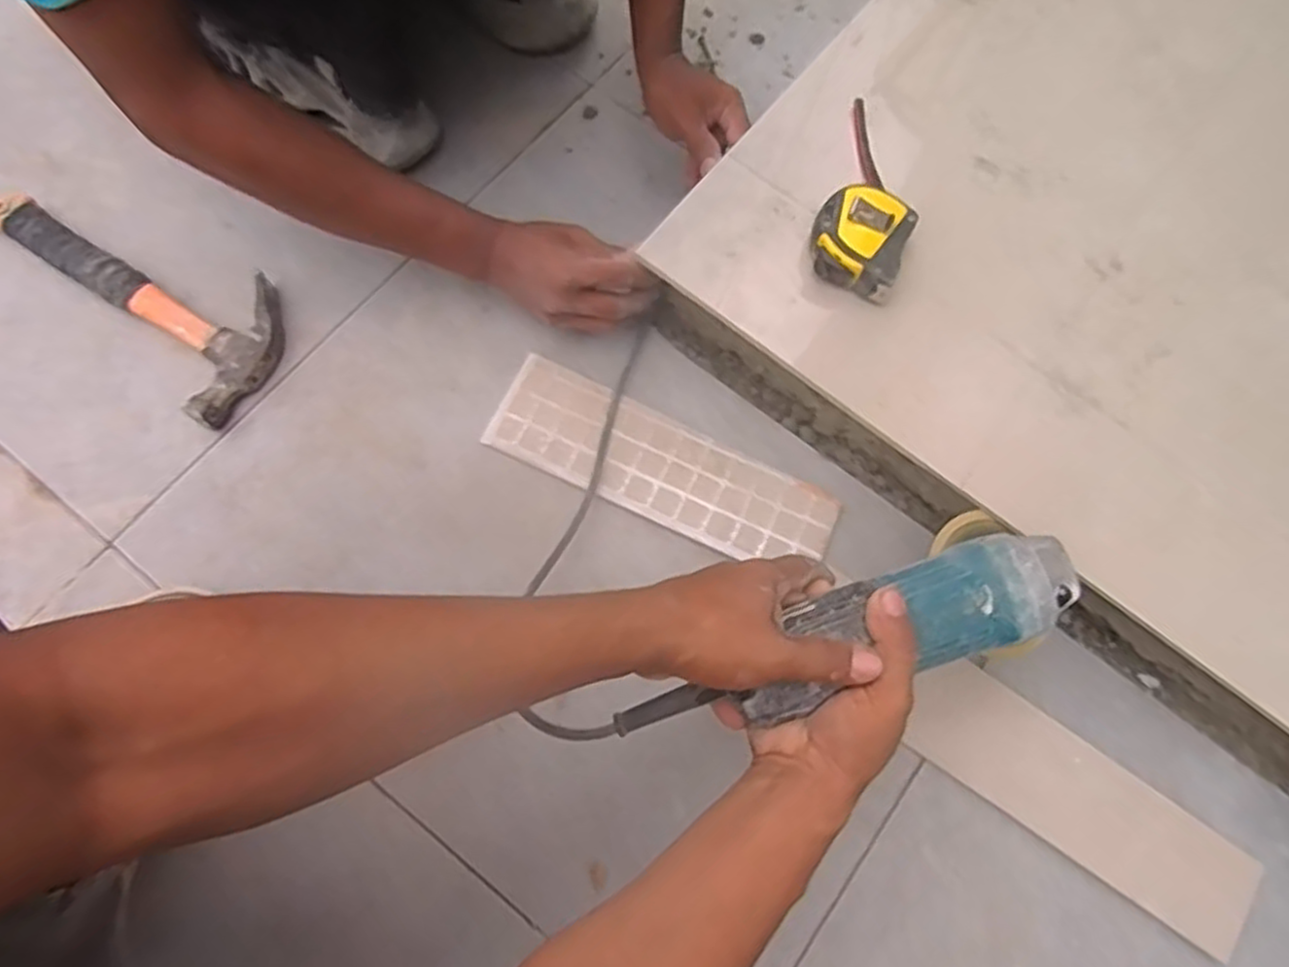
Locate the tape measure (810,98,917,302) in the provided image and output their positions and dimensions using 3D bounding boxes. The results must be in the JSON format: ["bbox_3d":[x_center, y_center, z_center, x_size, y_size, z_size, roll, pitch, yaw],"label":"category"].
[{"bbox_3d":[0.180,-0.226,0.581,0.069,0.038,0.170,20,74,4],"label":"tape measure"}]

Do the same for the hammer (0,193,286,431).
[{"bbox_3d":[-0.429,-0.177,0.641,0.285,0.033,0.124,38,76,8],"label":"hammer"}]

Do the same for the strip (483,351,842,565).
[{"bbox_3d":[0.015,-0.012,0.621,0.293,0.007,0.088,25,75,5],"label":"strip"}]

